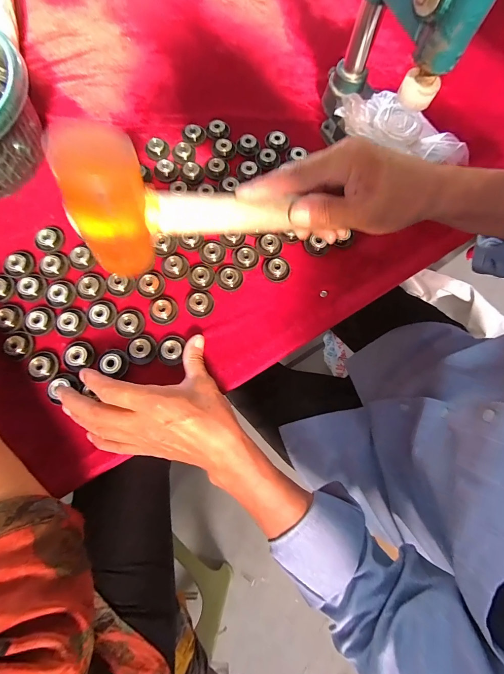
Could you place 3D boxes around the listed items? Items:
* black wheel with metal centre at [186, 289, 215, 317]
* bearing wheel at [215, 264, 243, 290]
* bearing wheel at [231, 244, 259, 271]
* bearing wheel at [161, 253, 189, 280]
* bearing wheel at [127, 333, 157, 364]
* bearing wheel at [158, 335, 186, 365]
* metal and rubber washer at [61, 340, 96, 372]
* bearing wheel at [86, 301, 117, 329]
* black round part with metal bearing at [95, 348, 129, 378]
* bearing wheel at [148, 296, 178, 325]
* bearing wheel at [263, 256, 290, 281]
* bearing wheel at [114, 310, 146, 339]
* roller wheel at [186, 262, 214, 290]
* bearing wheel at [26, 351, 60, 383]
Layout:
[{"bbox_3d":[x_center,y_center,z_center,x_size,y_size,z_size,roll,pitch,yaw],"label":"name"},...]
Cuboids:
[{"bbox_3d":[-0.061,-0.041,0.330,0.032,0.012,0.031,0,75,-1],"label":"black wheel with metal centre"},{"bbox_3d":[-0.027,-0.073,0.341,0.031,0.009,0.032,0,75,-1],"label":"bearing wheel"},{"bbox_3d":[-0.008,-0.097,0.348,0.031,0.008,0.029,0,75,-1],"label":"bearing wheel"},{"bbox_3d":[-0.092,-0.083,0.339,0.032,0.012,0.027,-6,75,-3],"label":"bearing wheel"},{"bbox_3d":[-0.122,0.012,0.313,0.032,0.010,0.032,0,75,-1],"label":"bearing wheel"},{"bbox_3d":[-0.090,0.014,0.317,0.028,0.011,0.033,13,75,2],"label":"bearing wheel"},{"bbox_3d":[-0.190,0.020,0.310,0.029,0.006,0.032,39,77,8],"label":"metal and rubber washer"},{"bbox_3d":[-0.171,-0.027,0.322,0.032,0.007,0.034,0,75,-1],"label":"bearing wheel"},{"bbox_3d":[-0.152,0.026,0.309,0.029,0.008,0.028,0,75,-1],"label":"black round part with metal bearing"},{"bbox_3d":[-0.102,-0.032,0.327,0.030,0.011,0.033,0,75,-1],"label":"bearing wheel"},{"bbox_3d":[0.030,-0.084,0.346,0.032,0.009,0.031,14,75,2],"label":"bearing wheel"},{"bbox_3d":[-0.138,-0.016,0.322,0.030,0.009,0.033,0,75,-1],"label":"bearing wheel"},{"bbox_3d":[-0.061,-0.073,0.339,0.033,0.011,0.032,18,75,3],"label":"roller wheel"},{"bbox_3d":[-0.224,0.030,0.304,0.027,0.010,0.034,-12,76,-5],"label":"bearing wheel"}]

